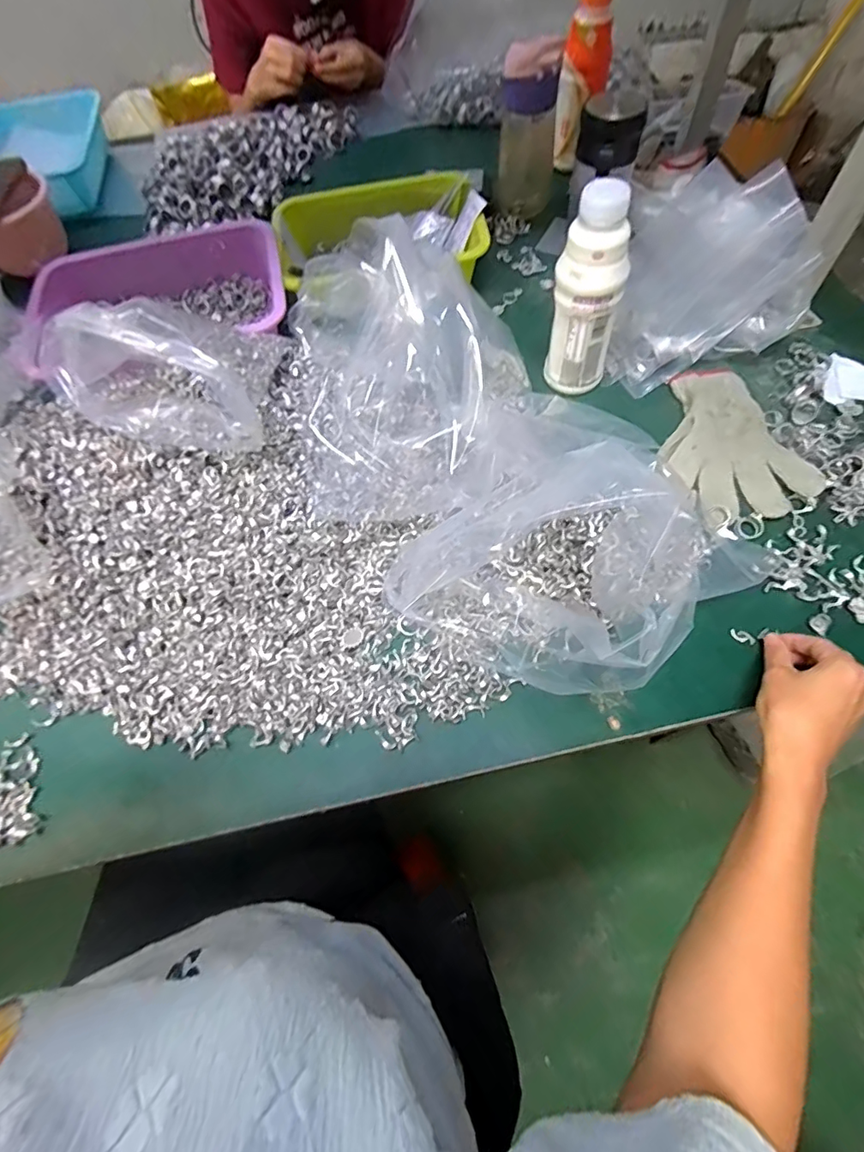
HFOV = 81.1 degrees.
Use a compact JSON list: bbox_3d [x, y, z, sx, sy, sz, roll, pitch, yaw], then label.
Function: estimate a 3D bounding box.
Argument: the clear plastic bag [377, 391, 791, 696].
[{"bbox_3d":[0.133,-0.030,0.450,0.253,0.053,0.266,33,70,18],"label":"clear plastic bag"}]

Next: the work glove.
[{"bbox_3d":[0.295,-0.143,0.508,0.122,0.023,0.186,-13,63,-3],"label":"work glove"}]

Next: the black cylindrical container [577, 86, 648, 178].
[{"bbox_3d":[0.184,-0.462,0.523,0.050,0.055,0.053,-2,63,3],"label":"black cylindrical container"}]

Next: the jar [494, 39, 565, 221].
[{"bbox_3d":[0.125,-0.579,0.659,0.078,0.183,0.079,7,64,7],"label":"jar"}]

